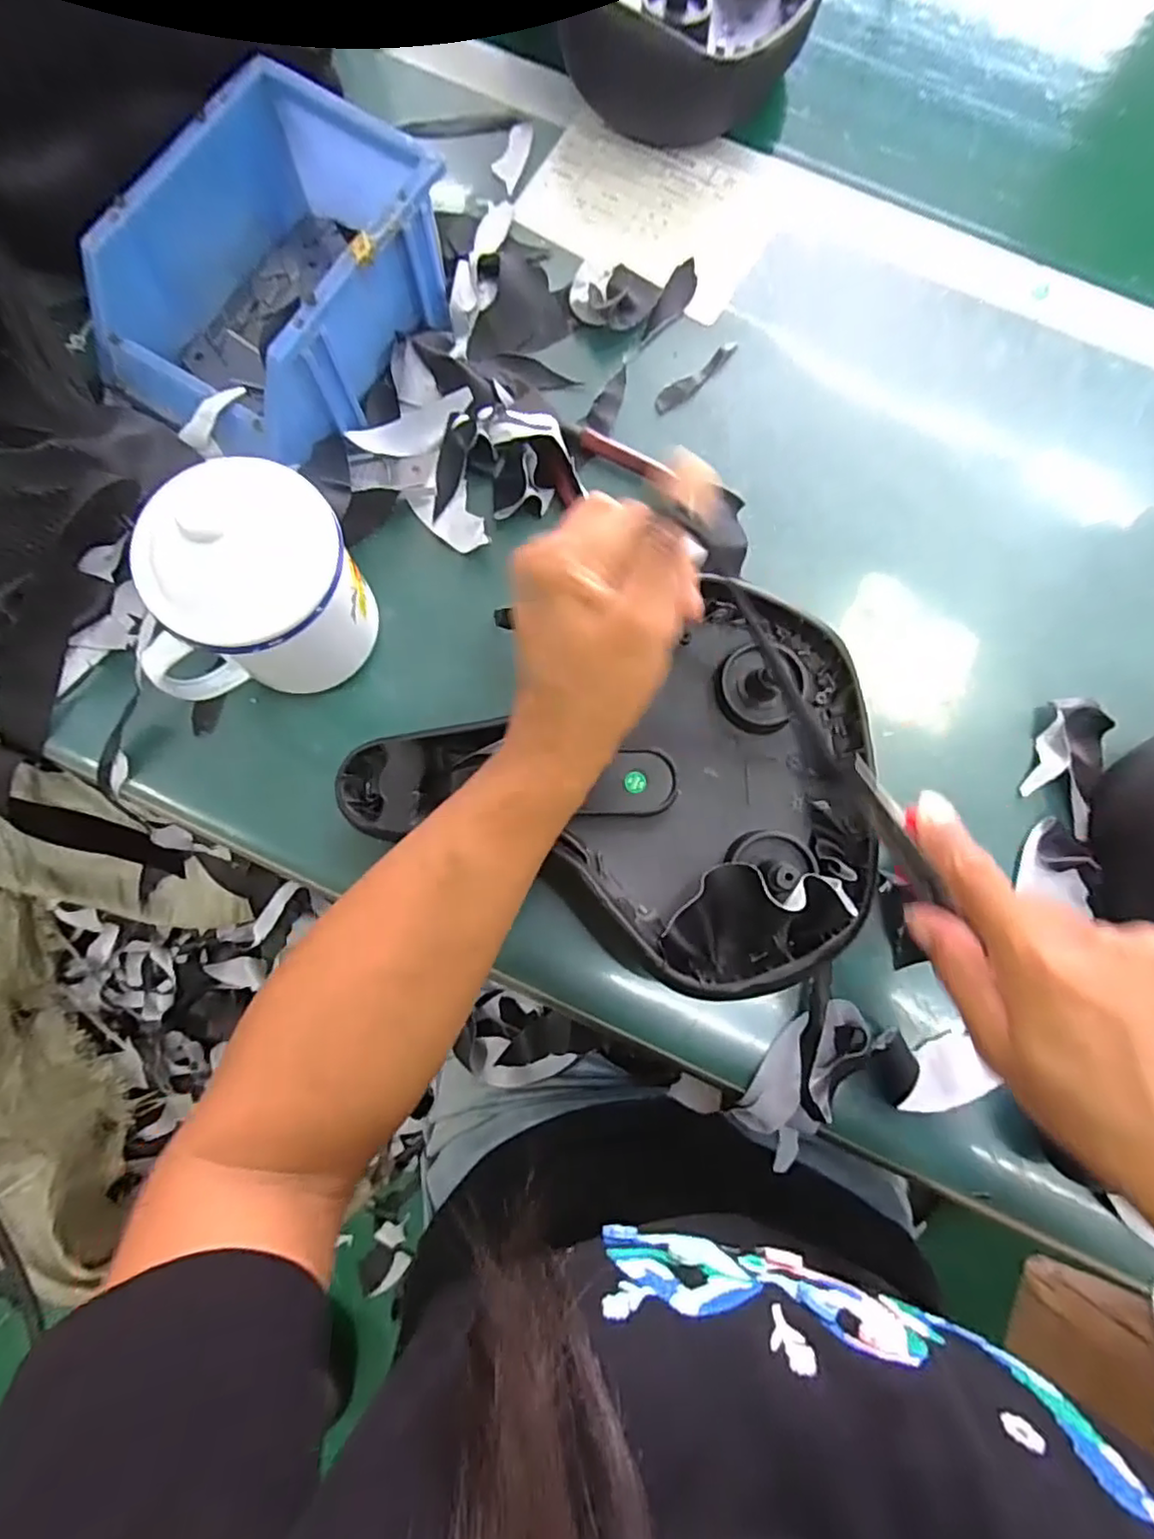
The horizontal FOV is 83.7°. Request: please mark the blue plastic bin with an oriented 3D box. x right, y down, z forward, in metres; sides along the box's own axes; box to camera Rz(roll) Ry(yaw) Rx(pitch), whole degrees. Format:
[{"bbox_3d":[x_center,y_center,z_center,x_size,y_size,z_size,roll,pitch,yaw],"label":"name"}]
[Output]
[{"bbox_3d":[-0.161,-0.256,0.346,0.121,0.072,0.173,36,82,4],"label":"blue plastic bin"}]

